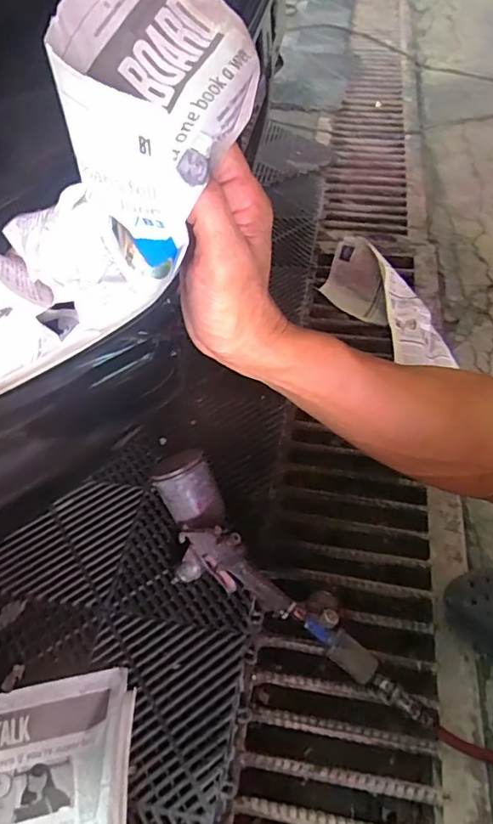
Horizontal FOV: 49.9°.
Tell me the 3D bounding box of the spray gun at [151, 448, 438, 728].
[{"bbox_3d":[0.037,0.224,0.689,0.434,0.091,0.127,39,63,12],"label":"spray gun"}]

